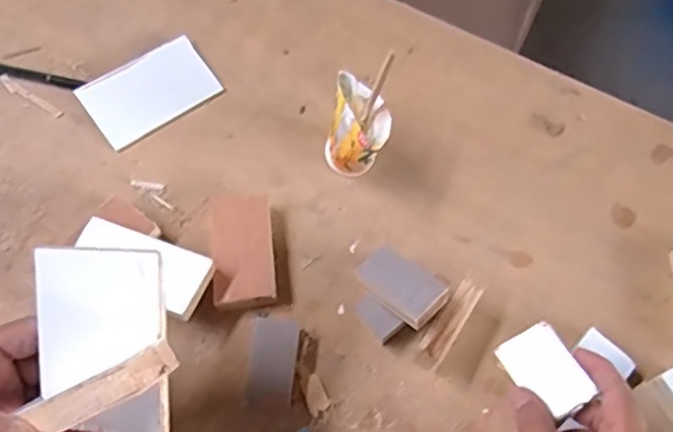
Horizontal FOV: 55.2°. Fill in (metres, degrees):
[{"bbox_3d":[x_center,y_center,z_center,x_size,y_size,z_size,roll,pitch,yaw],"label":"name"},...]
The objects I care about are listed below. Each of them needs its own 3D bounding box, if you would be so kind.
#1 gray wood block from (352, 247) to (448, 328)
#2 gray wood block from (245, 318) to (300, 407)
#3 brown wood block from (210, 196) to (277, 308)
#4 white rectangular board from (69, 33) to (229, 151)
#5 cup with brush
[{"bbox_3d":[0.044,0.049,0.444,0.059,0.014,0.038,34,66,29],"label":"gray wood block"},{"bbox_3d":[-0.043,0.101,0.447,0.031,0.006,0.058,5,65,0],"label":"gray wood block"},{"bbox_3d":[-0.069,0.026,0.476,0.044,0.019,0.085,-5,65,-5],"label":"brown wood block"},{"bbox_3d":[-0.155,-0.105,0.538,0.103,0.009,0.070,-33,70,-16],"label":"white rectangular board"},{"bbox_3d":[0.018,-0.073,0.477,0.045,0.104,0.063,11,65,3],"label":"cup with brush"}]

